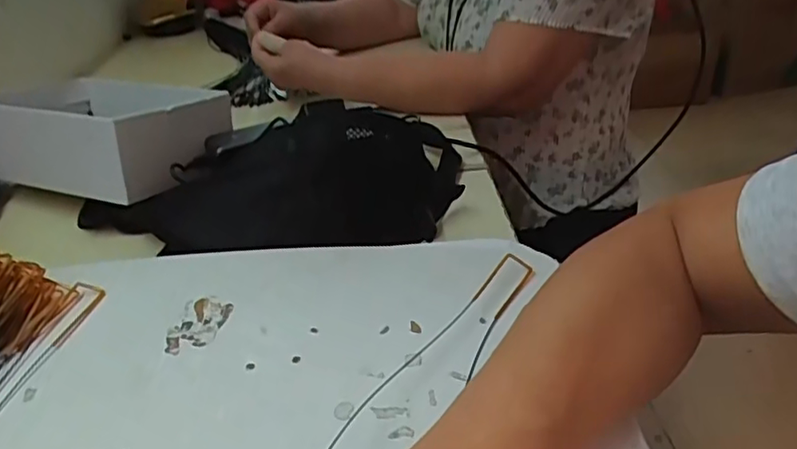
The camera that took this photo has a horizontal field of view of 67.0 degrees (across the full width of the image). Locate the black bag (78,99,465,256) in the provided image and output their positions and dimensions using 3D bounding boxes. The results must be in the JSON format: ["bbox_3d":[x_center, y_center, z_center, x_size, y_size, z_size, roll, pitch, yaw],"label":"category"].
[{"bbox_3d":[-0.111,-0.054,0.545,0.336,0.092,0.154,-5,32,0],"label":"black bag"}]

